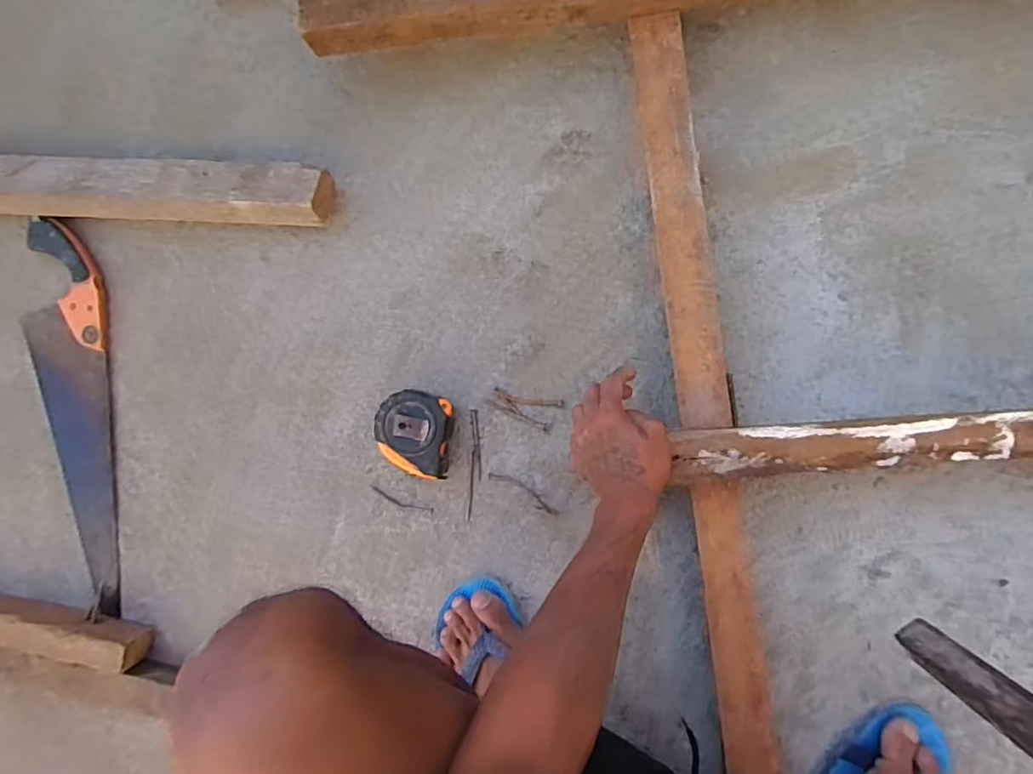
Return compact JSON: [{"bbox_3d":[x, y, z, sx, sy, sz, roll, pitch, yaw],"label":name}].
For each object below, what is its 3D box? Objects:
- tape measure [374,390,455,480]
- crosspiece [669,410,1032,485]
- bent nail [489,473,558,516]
[{"bbox_3d":[-0.107,0.049,0.598,0.076,0.045,0.085,5,91,6],"label":"tape measure"},{"bbox_3d":[0.428,0.044,0.479,0.563,0.021,0.047,-4,88,6],"label":"crosspiece"},{"bbox_3d":[0.008,0.112,0.603,0.083,0.004,0.015,31,93,7],"label":"bent nail"}]

